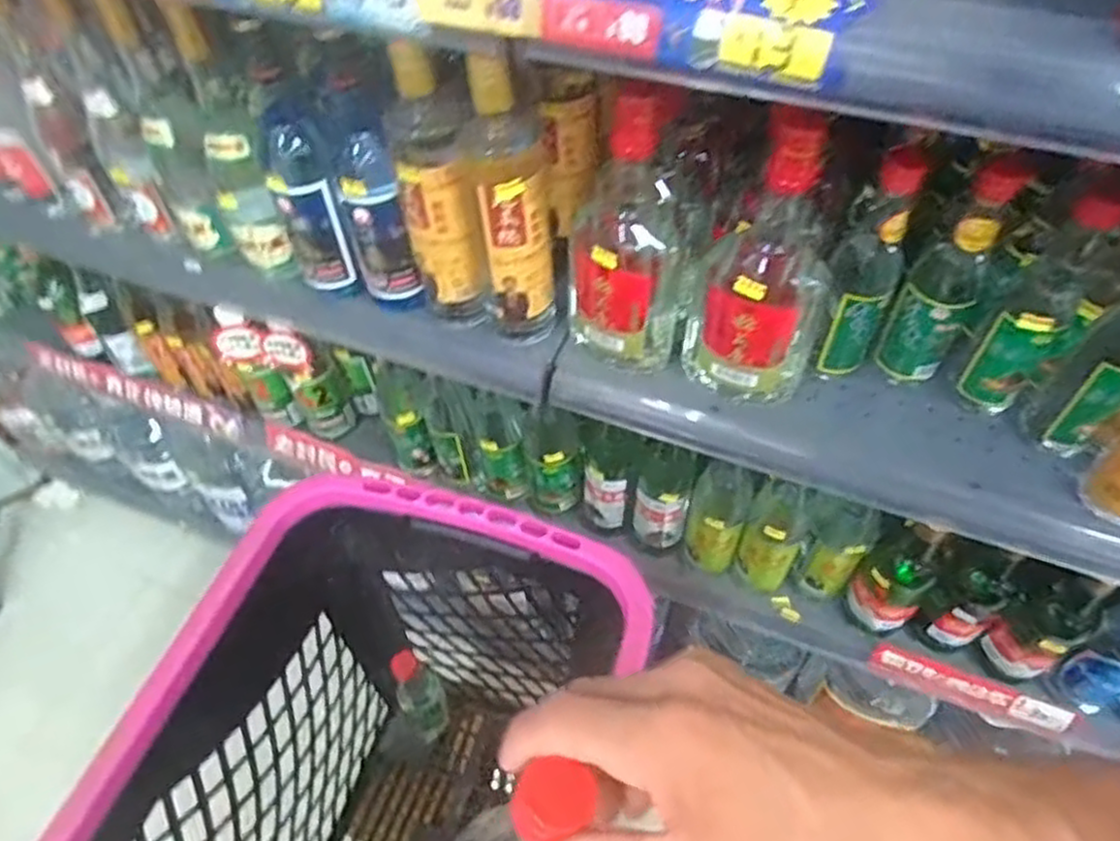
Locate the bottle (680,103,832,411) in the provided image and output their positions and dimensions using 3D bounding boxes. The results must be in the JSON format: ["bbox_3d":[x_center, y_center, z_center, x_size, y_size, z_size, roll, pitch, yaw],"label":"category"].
[{"bbox_3d":[0.165,-0.122,0.589,0.106,0.271,0.095,20,58,17],"label":"bottle"}]

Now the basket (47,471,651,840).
[{"bbox_3d":[-0.161,0.427,0.722,0.374,0.495,0.585,16,57,14],"label":"basket"}]

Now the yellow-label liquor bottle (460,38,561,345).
[{"bbox_3d":[-0.035,-0.173,0.631,0.070,0.248,0.081,-5,54,0],"label":"yellow-label liquor bottle"}]

